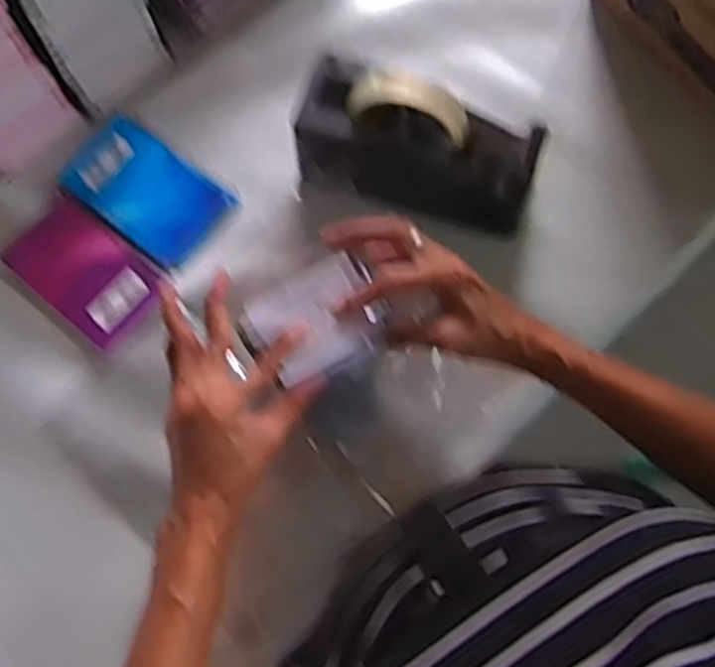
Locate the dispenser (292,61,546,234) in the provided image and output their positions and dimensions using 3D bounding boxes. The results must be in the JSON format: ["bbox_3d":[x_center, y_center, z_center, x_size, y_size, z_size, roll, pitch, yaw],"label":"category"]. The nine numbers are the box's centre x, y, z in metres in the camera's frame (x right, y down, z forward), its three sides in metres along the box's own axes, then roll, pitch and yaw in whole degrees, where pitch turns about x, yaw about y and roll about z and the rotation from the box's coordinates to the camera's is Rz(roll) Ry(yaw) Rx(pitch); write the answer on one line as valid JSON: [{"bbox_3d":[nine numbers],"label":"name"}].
[{"bbox_3d":[0.051,-0.153,0.629,0.193,0.119,0.080,16,78,2],"label":"dispenser"}]

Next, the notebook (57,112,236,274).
[{"bbox_3d":[-0.187,-0.127,0.672,0.136,0.013,0.087,39,80,6],"label":"notebook"}]

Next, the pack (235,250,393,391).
[{"bbox_3d":[-0.028,-0.008,0.519,0.094,0.016,0.071,-33,81,-8],"label":"pack"}]

